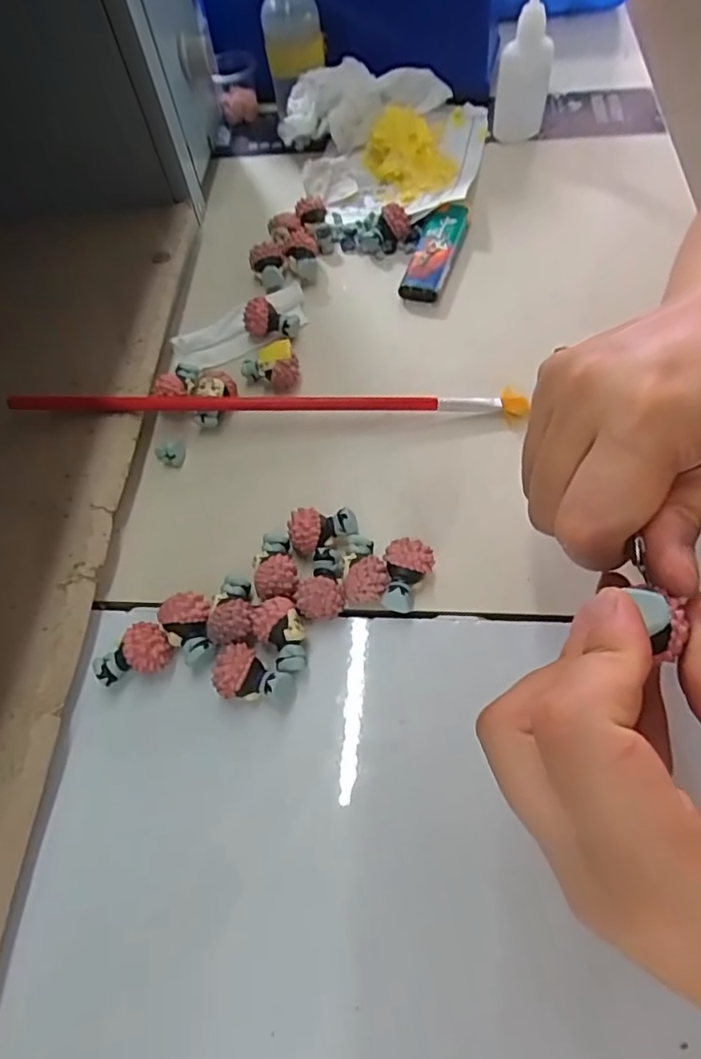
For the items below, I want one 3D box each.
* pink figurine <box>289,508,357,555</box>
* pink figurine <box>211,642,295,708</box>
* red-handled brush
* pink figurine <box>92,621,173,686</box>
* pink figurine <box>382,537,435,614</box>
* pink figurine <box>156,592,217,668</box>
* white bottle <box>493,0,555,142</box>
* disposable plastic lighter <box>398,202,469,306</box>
[{"bbox_3d":[-0.012,0.002,0.250,0.028,0.018,0.018,3,61,3],"label":"pink figurine"},{"bbox_3d":[-0.036,0.057,0.221,0.029,0.016,0.019,20,63,12],"label":"pink figurine"},{"bbox_3d":[-0.040,-0.060,0.284,0.245,0.012,0.014,0,61,1],"label":"red-handled brush"},{"bbox_3d":[-0.086,0.048,0.229,0.030,0.016,0.019,-11,61,-5],"label":"pink figurine"},{"bbox_3d":[0.022,0.019,0.236,0.019,0.015,0.028,13,62,8],"label":"pink figurine"},{"bbox_3d":[-0.062,0.040,0.232,0.019,0.017,0.027,-32,65,-15],"label":"pink figurine"},{"bbox_3d":[0.109,-0.287,0.358,0.027,0.084,0.028,21,66,15],"label":"white bottle"},{"bbox_3d":[0.048,-0.161,0.337,0.025,0.011,0.072,15,62,9],"label":"disposable plastic lighter"}]

